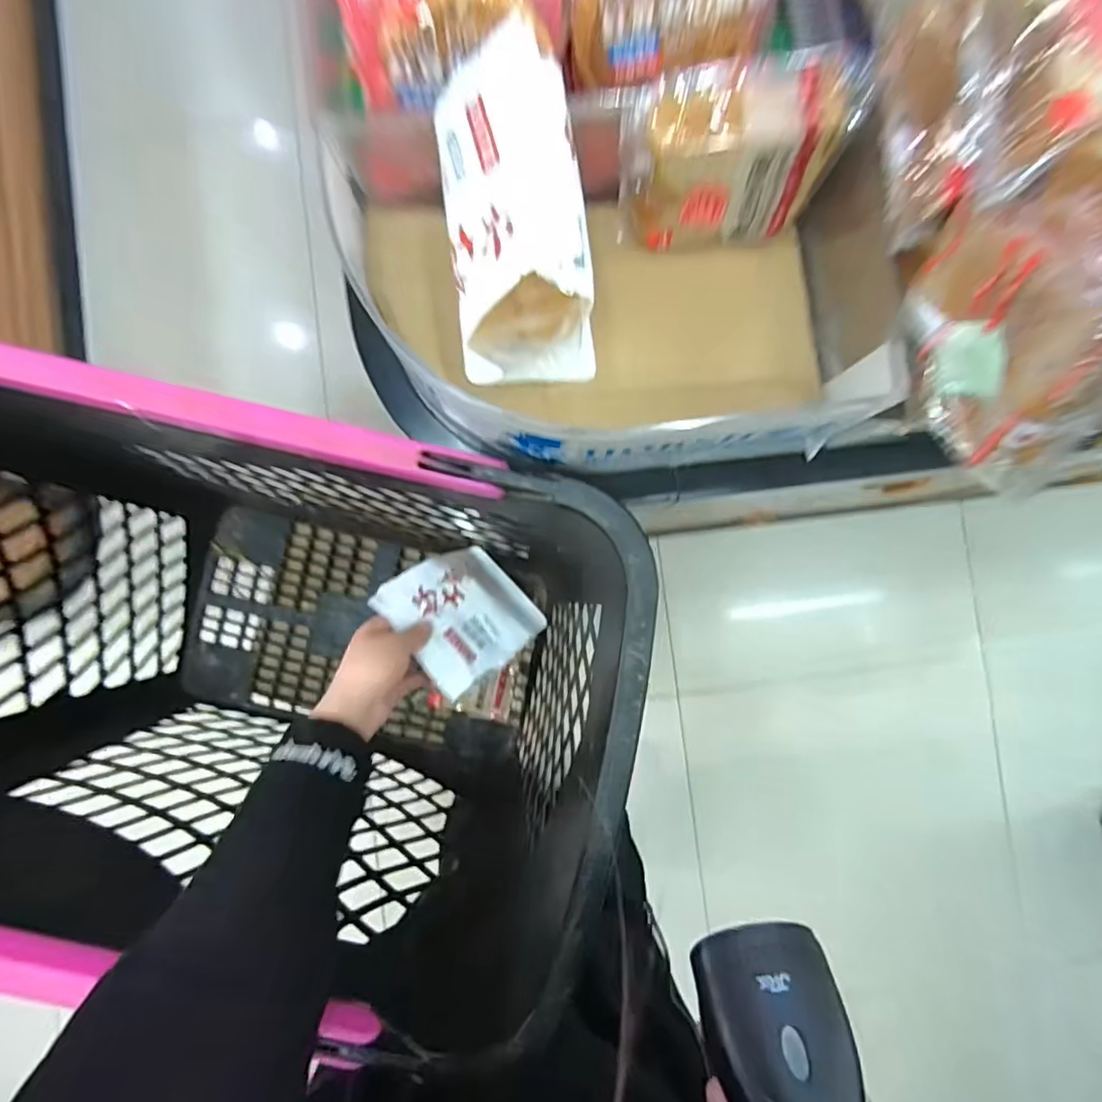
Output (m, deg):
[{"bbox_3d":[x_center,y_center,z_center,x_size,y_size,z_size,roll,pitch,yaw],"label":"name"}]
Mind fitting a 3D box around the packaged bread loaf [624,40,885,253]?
[{"bbox_3d":[0.100,-0.230,0.348,0.117,0.108,0.050,-2,87,-1],"label":"packaged bread loaf"}]

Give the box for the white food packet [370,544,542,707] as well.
[{"bbox_3d":[-0.075,0.054,0.566,0.115,0.158,0.023,49,123,5],"label":"white food packet"}]

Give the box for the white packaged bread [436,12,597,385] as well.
[{"bbox_3d":[-0.016,-0.171,0.333,0.075,0.126,0.120,-5,87,-1],"label":"white packaged bread"}]

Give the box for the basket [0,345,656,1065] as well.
[{"bbox_3d":[-0.235,0.117,0.592,0.554,0.469,0.391,13,87,0],"label":"basket"}]

